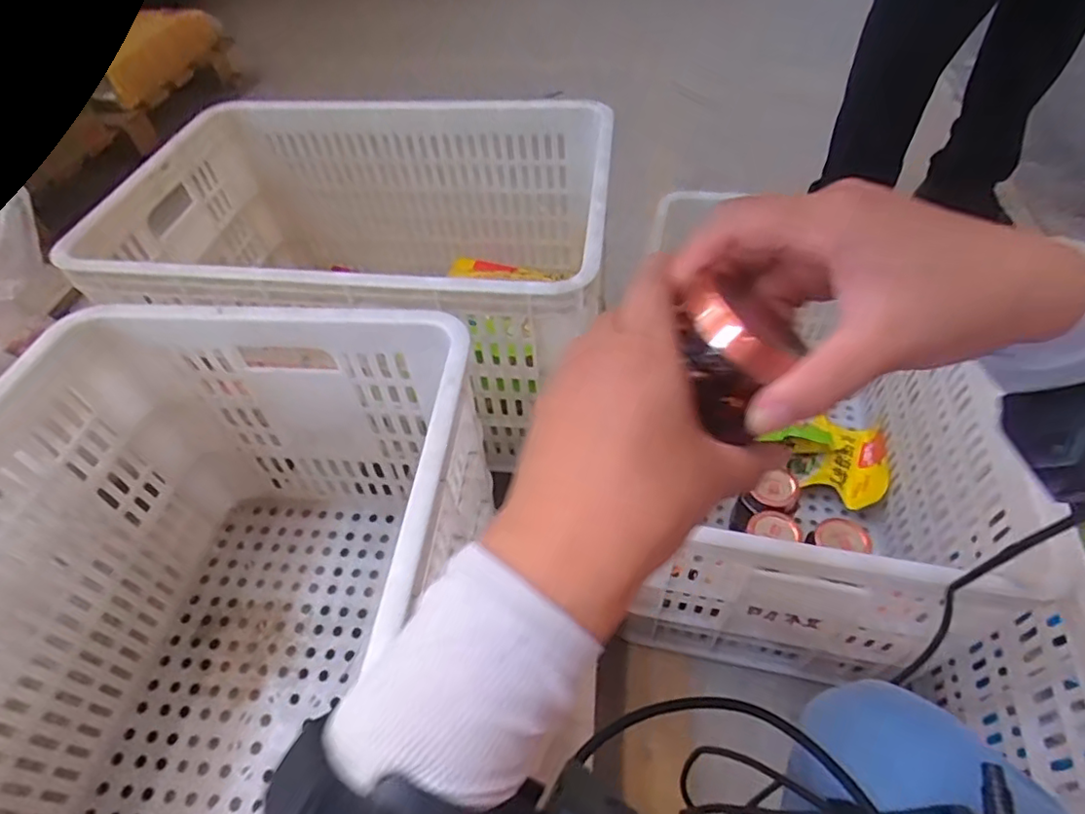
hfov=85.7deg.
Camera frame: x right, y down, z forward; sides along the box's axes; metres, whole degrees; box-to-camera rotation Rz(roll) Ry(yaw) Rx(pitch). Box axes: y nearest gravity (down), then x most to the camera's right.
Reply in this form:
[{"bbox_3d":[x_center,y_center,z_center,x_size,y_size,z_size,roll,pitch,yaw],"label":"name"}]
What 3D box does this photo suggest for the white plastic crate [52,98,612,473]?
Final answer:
[{"bbox_3d":[-0.196,-0.182,0.748,0.550,0.267,0.393,7,51,9],"label":"white plastic crate"}]

